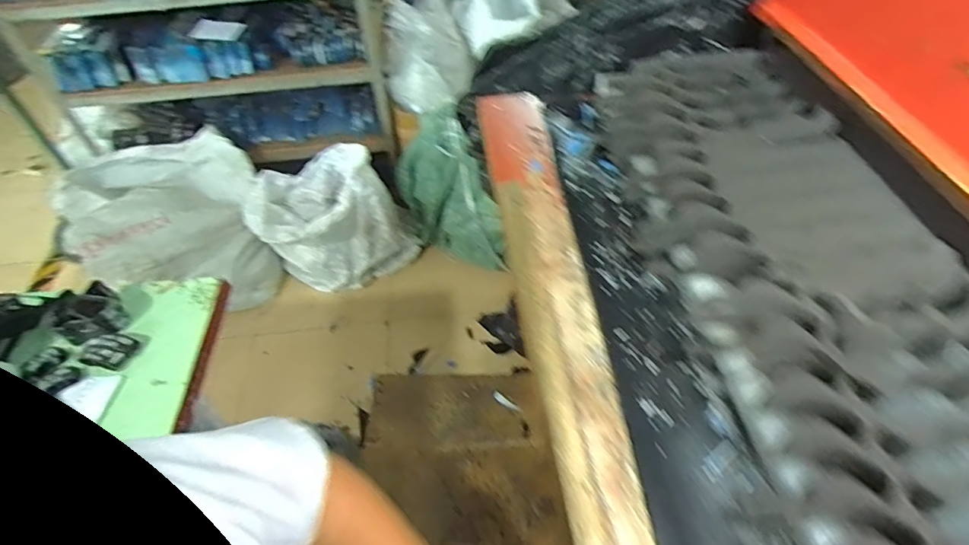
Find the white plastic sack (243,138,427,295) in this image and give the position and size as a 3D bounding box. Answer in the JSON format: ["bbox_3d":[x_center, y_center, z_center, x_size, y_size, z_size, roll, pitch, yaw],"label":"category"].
[{"bbox_3d":[-0.537,-0.184,1.837,0.526,0.527,0.233,-9,50,-4],"label":"white plastic sack"}]

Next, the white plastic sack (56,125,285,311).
[{"bbox_3d":[-0.990,-0.109,1.709,0.456,0.514,0.401,-4,50,0],"label":"white plastic sack"}]

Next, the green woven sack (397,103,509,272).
[{"bbox_3d":[-0.104,-0.274,1.831,0.455,0.555,0.148,23,55,20],"label":"green woven sack"}]

